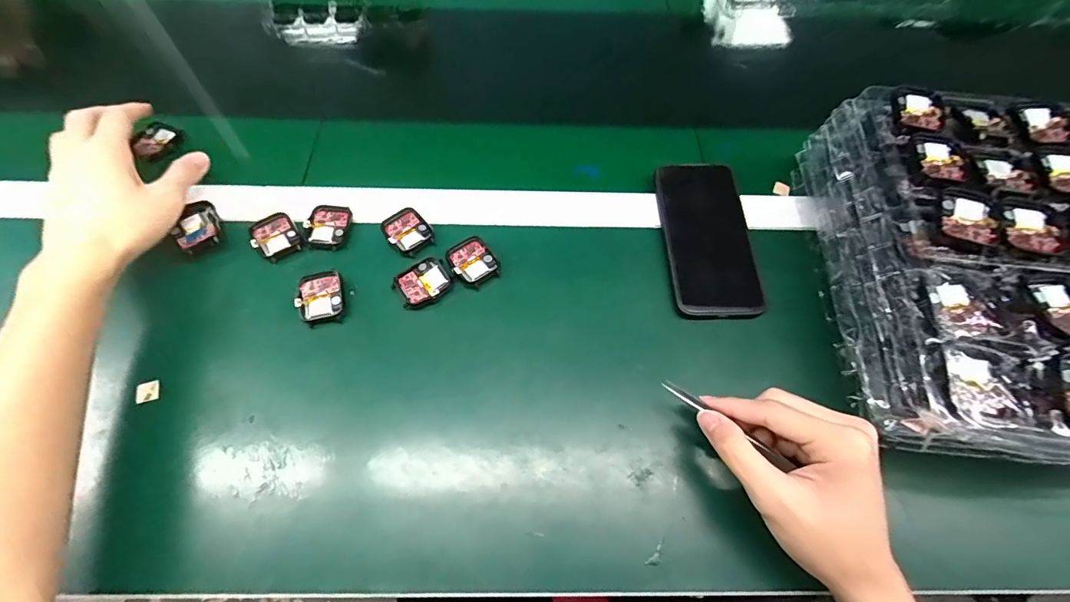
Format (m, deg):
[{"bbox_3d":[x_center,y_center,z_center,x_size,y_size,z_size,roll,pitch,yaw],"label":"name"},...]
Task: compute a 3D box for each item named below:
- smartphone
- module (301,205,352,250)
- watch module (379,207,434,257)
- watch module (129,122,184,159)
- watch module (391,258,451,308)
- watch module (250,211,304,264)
[{"bbox_3d":[0.159,-0.059,0.420,0.077,0.013,0.155,-2,68,-2],"label":"smartphone"},{"bbox_3d":[-0.190,-0.069,0.422,0.038,0.005,0.045,7,63,1],"label":"module"},{"bbox_3d":[-0.117,-0.065,0.423,0.037,0.004,0.047,-36,70,-18],"label":"watch module"},{"bbox_3d":[-0.386,-0.166,0.472,0.034,0.005,0.041,43,73,7],"label":"watch module"},{"bbox_3d":[-0.098,-0.015,0.401,0.045,0.010,0.037,-30,68,-16],"label":"watch module"},{"bbox_3d":[-0.234,-0.058,0.416,0.039,0.006,0.048,-33,69,-17],"label":"watch module"}]

